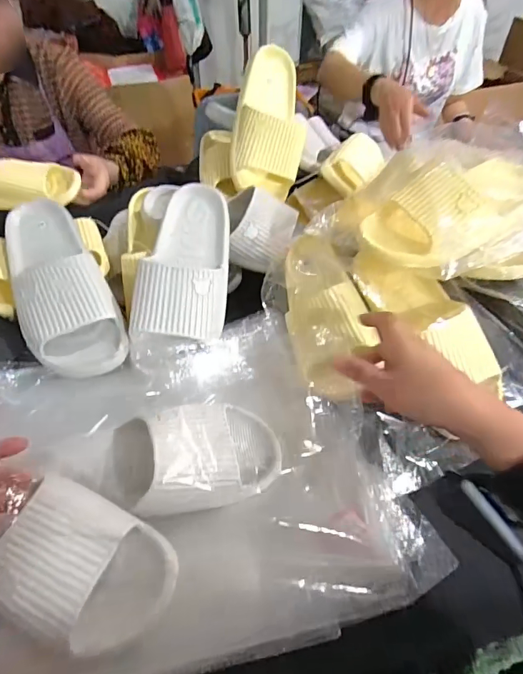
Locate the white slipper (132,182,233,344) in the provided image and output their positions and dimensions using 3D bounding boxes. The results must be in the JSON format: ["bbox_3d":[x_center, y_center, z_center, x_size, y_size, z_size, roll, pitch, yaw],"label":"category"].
[{"bbox_3d":[-0.095,-0.106,0.531,0.107,0.074,0.220,4,67,3],"label":"white slipper"}]

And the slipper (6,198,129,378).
[{"bbox_3d":[-0.255,-0.075,0.508,0.109,0.059,0.274,-22,68,-21],"label":"slipper"}]

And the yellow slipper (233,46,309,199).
[{"bbox_3d":[0.012,-0.335,0.641,0.105,0.058,0.223,3,84,2],"label":"yellow slipper"}]

